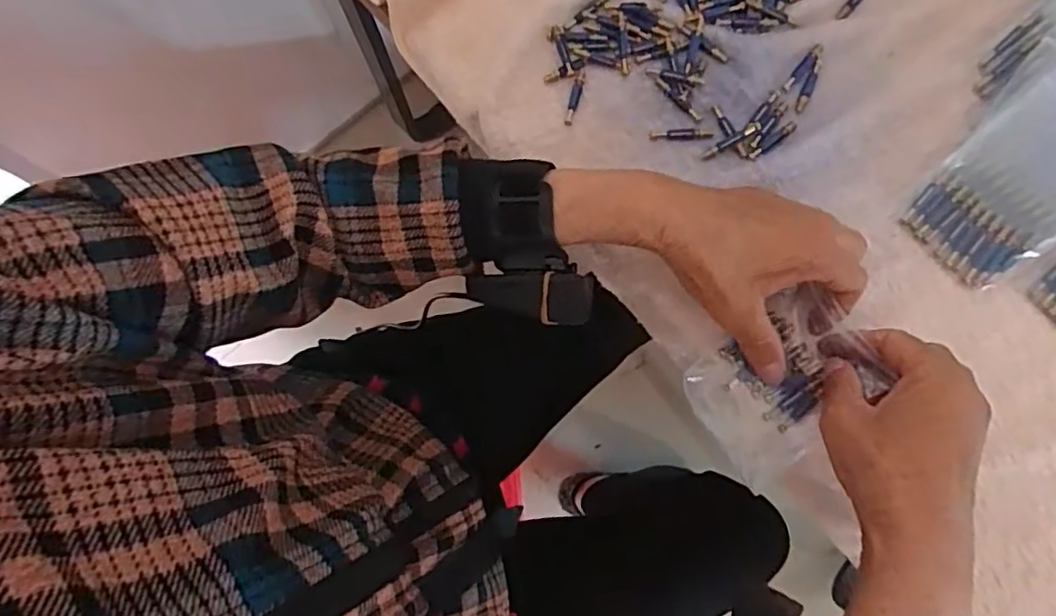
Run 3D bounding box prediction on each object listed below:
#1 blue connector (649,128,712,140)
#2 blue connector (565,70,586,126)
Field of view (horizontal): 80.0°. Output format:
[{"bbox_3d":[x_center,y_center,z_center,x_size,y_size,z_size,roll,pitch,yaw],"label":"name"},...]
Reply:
[{"bbox_3d":[0.100,-0.114,0.409,0.040,0.004,0.008,1,77,2],"label":"blue connector"},{"bbox_3d":[0.031,-0.140,0.419,0.007,0.004,0.038,16,78,5],"label":"blue connector"}]

